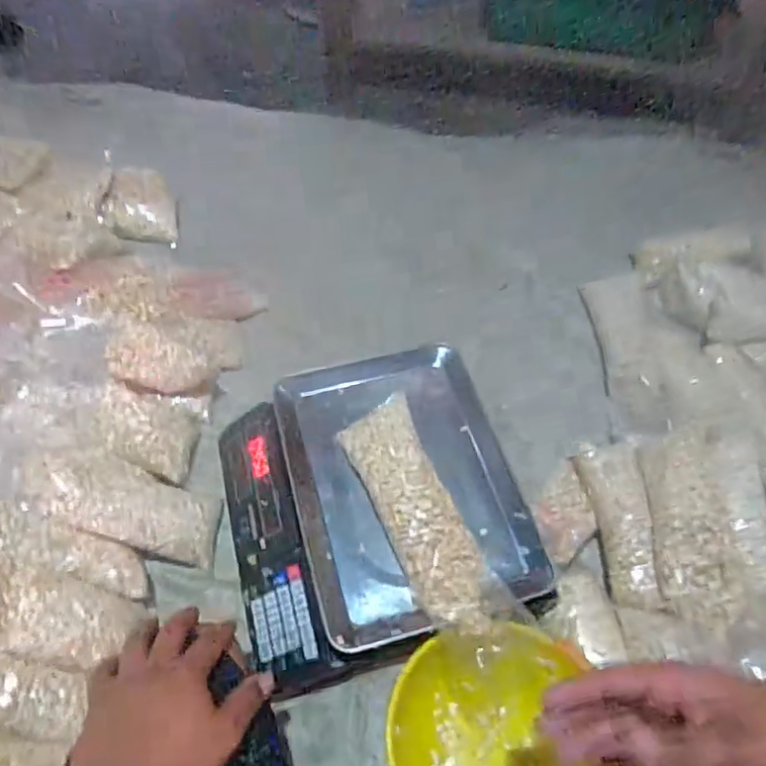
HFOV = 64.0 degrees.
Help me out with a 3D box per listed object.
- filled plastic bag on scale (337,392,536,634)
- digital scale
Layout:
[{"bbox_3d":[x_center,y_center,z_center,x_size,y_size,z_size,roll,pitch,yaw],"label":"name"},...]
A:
[{"bbox_3d":[0.041,0.139,0.635,0.078,0.056,0.257,-20,59,-15],"label":"filled plastic bag on scale"},{"bbox_3d":[-0.015,0.136,0.700,0.319,0.092,0.336,-12,57,-10],"label":"digital scale"}]

